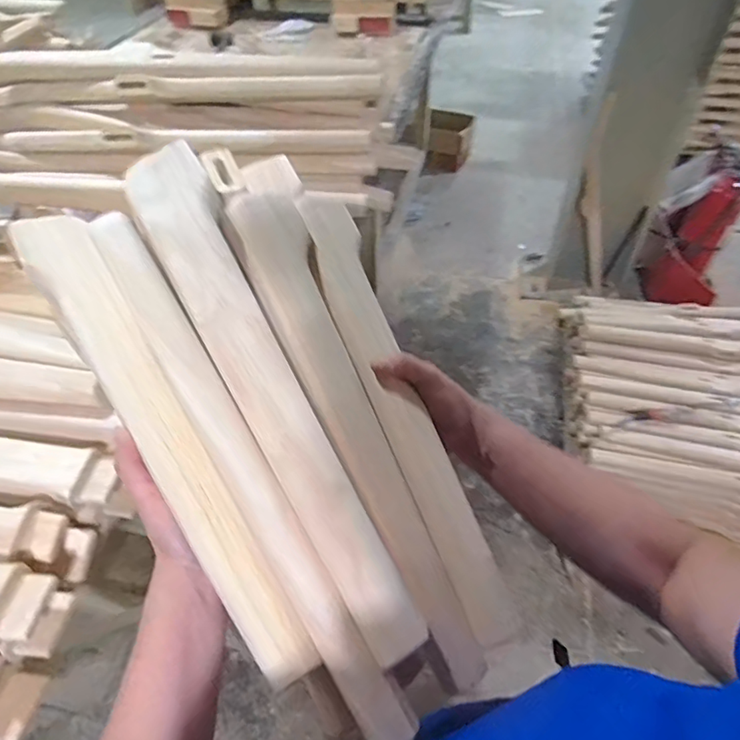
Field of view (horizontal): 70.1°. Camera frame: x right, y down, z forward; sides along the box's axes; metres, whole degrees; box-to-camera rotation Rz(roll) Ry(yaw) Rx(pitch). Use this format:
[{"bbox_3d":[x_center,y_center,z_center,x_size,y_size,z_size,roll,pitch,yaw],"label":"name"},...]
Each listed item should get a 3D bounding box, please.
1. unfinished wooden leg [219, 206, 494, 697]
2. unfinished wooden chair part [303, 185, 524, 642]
[{"bbox_3d":[-0.016,0.027,0.415,0.061,0.026,0.408,-21,73,-18],"label":"unfinished wooden leg"},{"bbox_3d":[0.022,0.014,0.442,0.052,0.020,0.403,-17,68,-15],"label":"unfinished wooden chair part"}]

